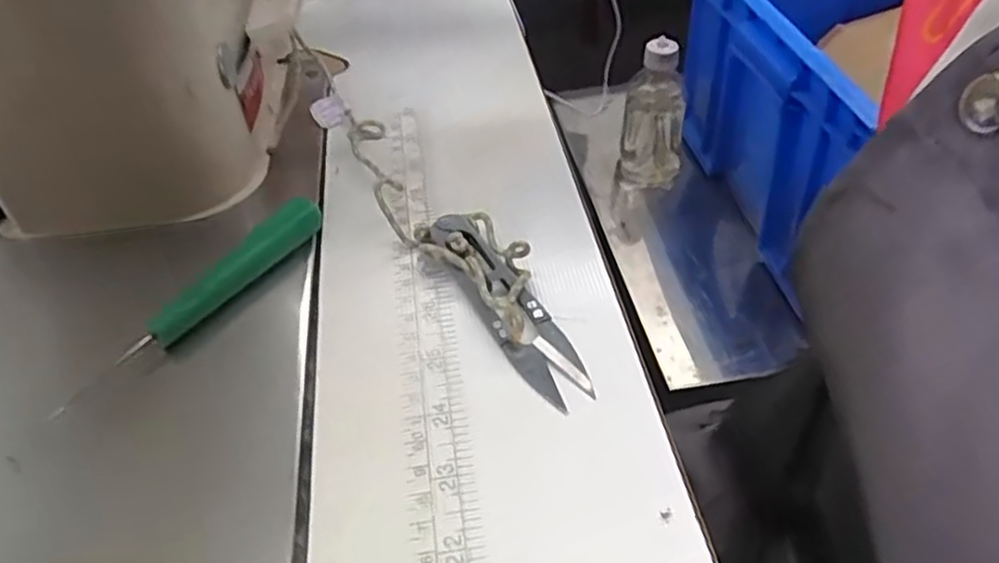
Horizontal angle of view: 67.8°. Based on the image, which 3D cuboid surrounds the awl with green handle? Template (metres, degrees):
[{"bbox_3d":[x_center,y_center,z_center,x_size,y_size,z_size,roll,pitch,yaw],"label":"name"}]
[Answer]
[{"bbox_3d":[-0.114,0.007,0.290,0.014,0.019,0.122,22,49,24],"label":"awl with green handle"}]

